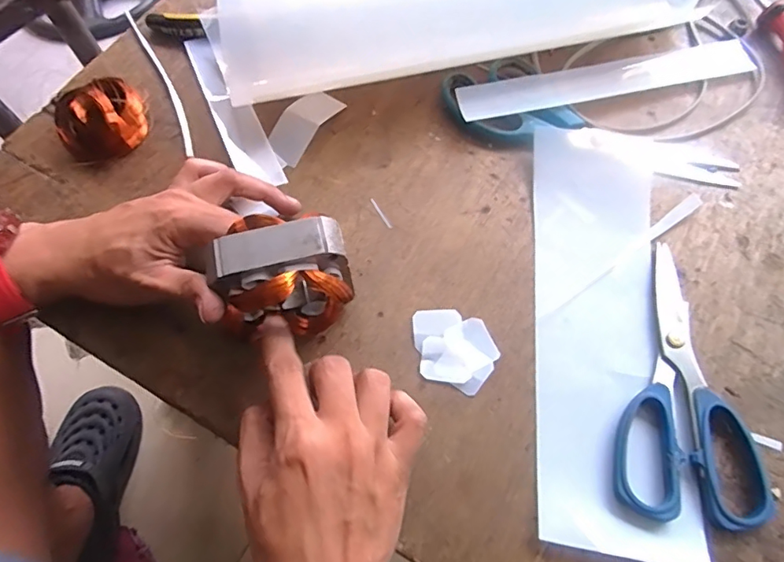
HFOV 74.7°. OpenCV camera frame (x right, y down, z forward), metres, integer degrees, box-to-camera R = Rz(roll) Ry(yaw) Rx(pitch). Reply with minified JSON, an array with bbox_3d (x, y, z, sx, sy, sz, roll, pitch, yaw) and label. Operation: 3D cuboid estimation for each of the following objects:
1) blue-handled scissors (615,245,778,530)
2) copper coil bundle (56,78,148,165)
[{"bbox_3d":[0.195,0.065,0.320,0.083,0.014,0.177,21,68,10],"label":"blue-handled scissors"},{"bbox_3d":[-0.226,-0.127,0.403,0.049,0.034,0.066,31,70,14],"label":"copper coil bundle"}]

